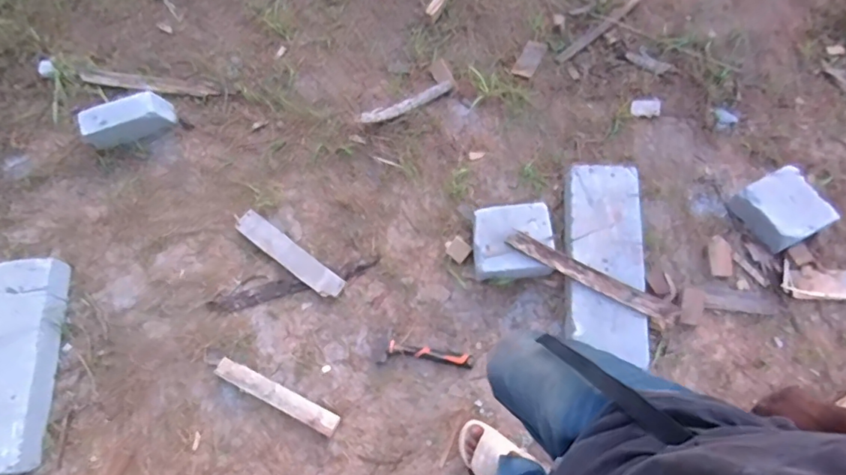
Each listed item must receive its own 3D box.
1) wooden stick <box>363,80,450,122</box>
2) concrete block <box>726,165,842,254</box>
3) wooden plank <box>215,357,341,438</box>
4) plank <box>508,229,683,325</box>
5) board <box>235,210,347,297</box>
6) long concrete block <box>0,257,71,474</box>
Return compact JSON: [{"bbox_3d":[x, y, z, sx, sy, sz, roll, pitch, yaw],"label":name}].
[{"bbox_3d":[-0.053,-0.459,1.725,0.332,0.065,0.039,-27,72,-7],"label":"wooden stick"},{"bbox_3d":[1.032,-0.085,1.449,0.203,0.089,0.205,-27,72,-8],"label":"concrete block"},{"bbox_3d":[-0.409,0.442,1.417,0.387,0.040,0.062,25,73,10],"label":"wooden plank"},{"bbox_3d":[0.460,0.108,1.396,0.491,0.035,0.060,25,71,13],"label":"plank"},{"bbox_3d":[-0.414,0.053,1.579,0.394,0.028,0.081,35,75,13],"label":"board"},{"bbox_3d":[-1.180,0.353,1.458,0.212,0.100,0.608,-5,70,0],"label":"long concrete block"}]

